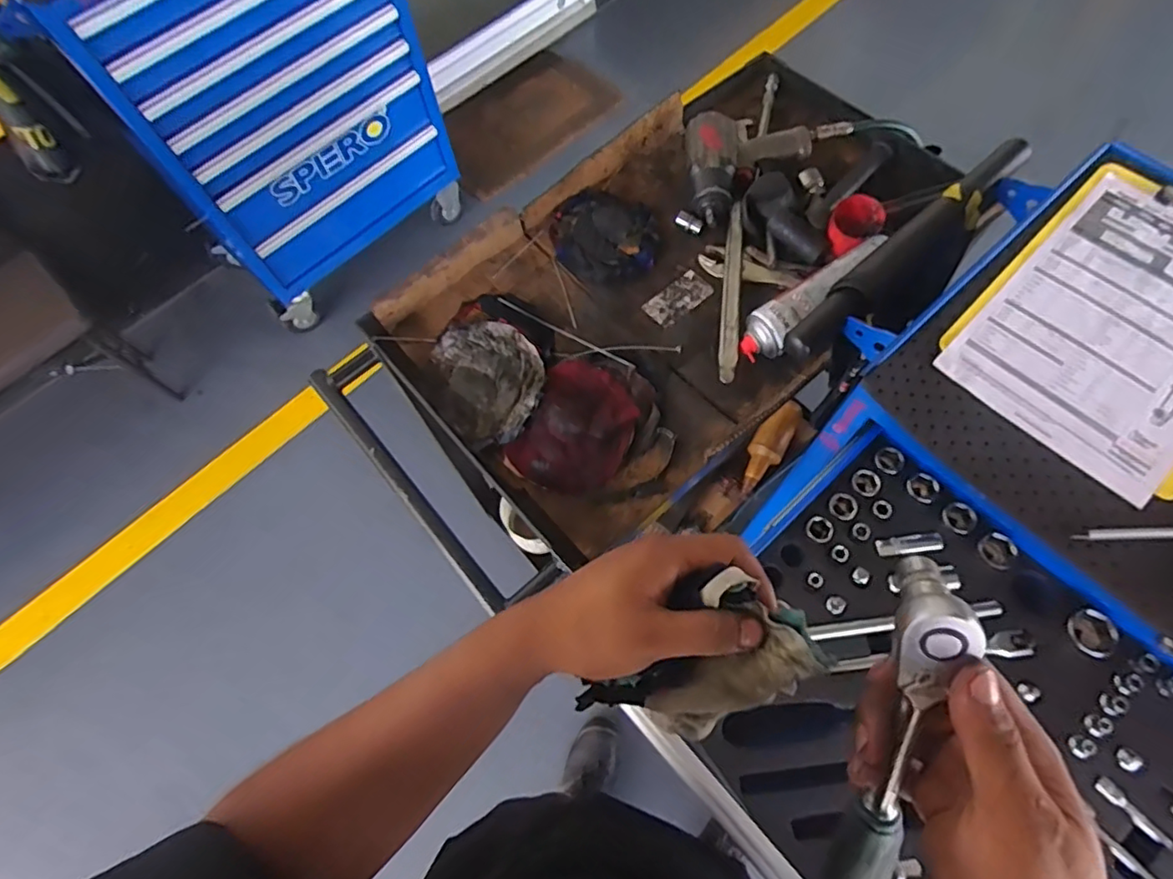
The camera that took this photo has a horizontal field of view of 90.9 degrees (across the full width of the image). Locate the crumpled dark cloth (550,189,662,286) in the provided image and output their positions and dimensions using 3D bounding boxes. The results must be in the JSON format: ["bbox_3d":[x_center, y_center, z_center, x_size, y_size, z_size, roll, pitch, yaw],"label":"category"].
[{"bbox_3d":[0.026,-0.305,0.852,0.146,0.030,0.160,-27,67,-9],"label":"crumpled dark cloth"}]

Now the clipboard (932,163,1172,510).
[{"bbox_3d":[0.553,-0.124,0.588,0.359,0.021,0.234,-42,71,-15],"label":"clipboard"}]

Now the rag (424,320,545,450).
[{"bbox_3d":[-0.132,-0.081,0.754,0.148,0.036,0.167,-40,70,-15],"label":"rag"}]

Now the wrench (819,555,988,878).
[{"bbox_3d":[0.160,0.177,0.318,0.036,0.230,0.047,5,23,5],"label":"wrench"}]

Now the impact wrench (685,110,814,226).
[{"bbox_3d":[0.235,-0.396,0.841,0.181,0.080,0.163,6,66,5],"label":"impact wrench"}]

